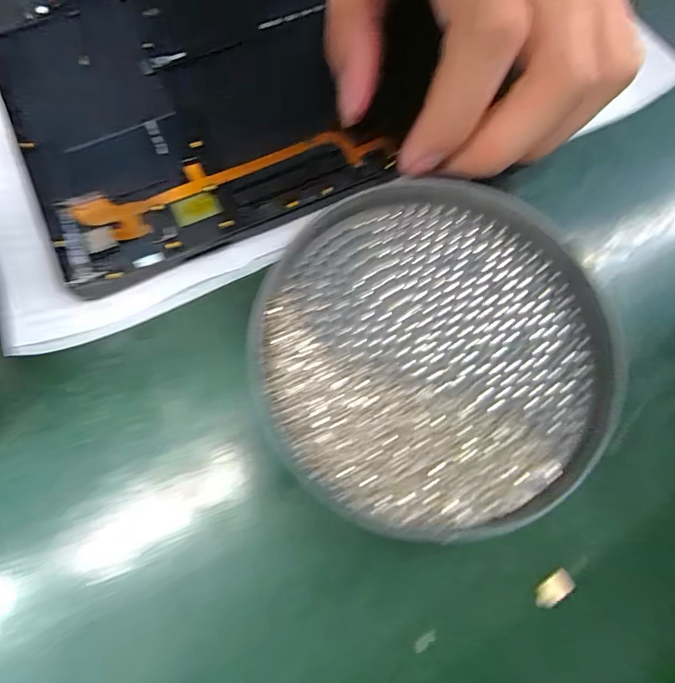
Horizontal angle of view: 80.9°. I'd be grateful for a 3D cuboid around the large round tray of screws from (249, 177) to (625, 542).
[{"bbox_3d":[0.033,0.001,0.134,0.117,0.012,0.115,0,78,-3],"label":"large round tray of screws"}]

